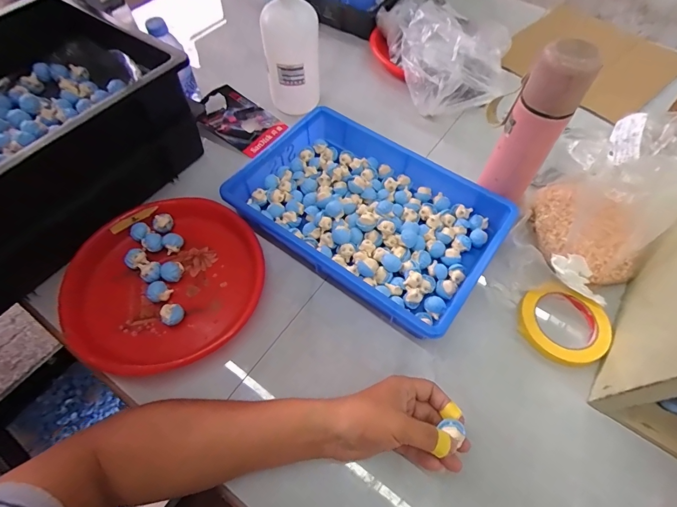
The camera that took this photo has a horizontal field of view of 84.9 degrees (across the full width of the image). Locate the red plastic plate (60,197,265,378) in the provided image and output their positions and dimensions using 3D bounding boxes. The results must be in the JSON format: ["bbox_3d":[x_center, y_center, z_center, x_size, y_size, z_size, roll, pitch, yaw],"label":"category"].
[{"bbox_3d":[-0.229,0.037,0.504,0.243,0.038,0.242,0,59,0],"label":"red plastic plate"}]

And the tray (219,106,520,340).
[{"bbox_3d":[0.045,-0.065,0.560,0.364,0.061,0.249,33,64,18],"label":"tray"}]

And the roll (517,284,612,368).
[{"bbox_3d":[0.295,0.094,0.485,0.110,0.020,0.096,29,63,16],"label":"roll"}]

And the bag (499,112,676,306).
[{"bbox_3d":[0.371,-0.078,0.514,0.176,0.128,0.312,31,64,17],"label":"bag"}]

